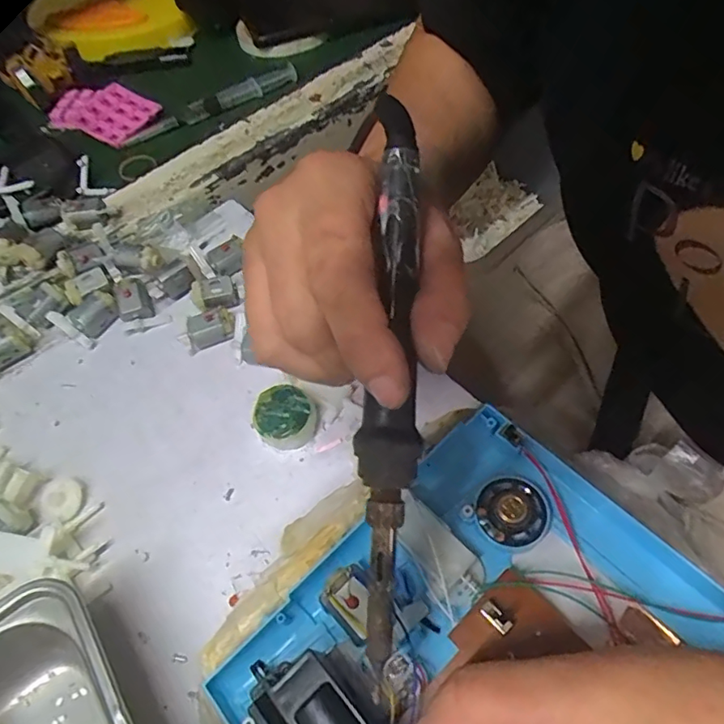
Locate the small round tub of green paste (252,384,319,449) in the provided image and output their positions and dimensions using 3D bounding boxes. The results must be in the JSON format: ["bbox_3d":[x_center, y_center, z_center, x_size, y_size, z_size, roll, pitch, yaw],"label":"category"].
[{"bbox_3d":[-0.043,0.030,0.295,0.031,0.021,0.032,-2,57,4],"label":"small round tub of green paste"}]

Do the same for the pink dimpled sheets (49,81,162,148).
[{"bbox_3d":[-0.227,-0.221,0.466,0.101,0.016,0.055,26,62,20],"label":"pink dimpled sheets"}]

